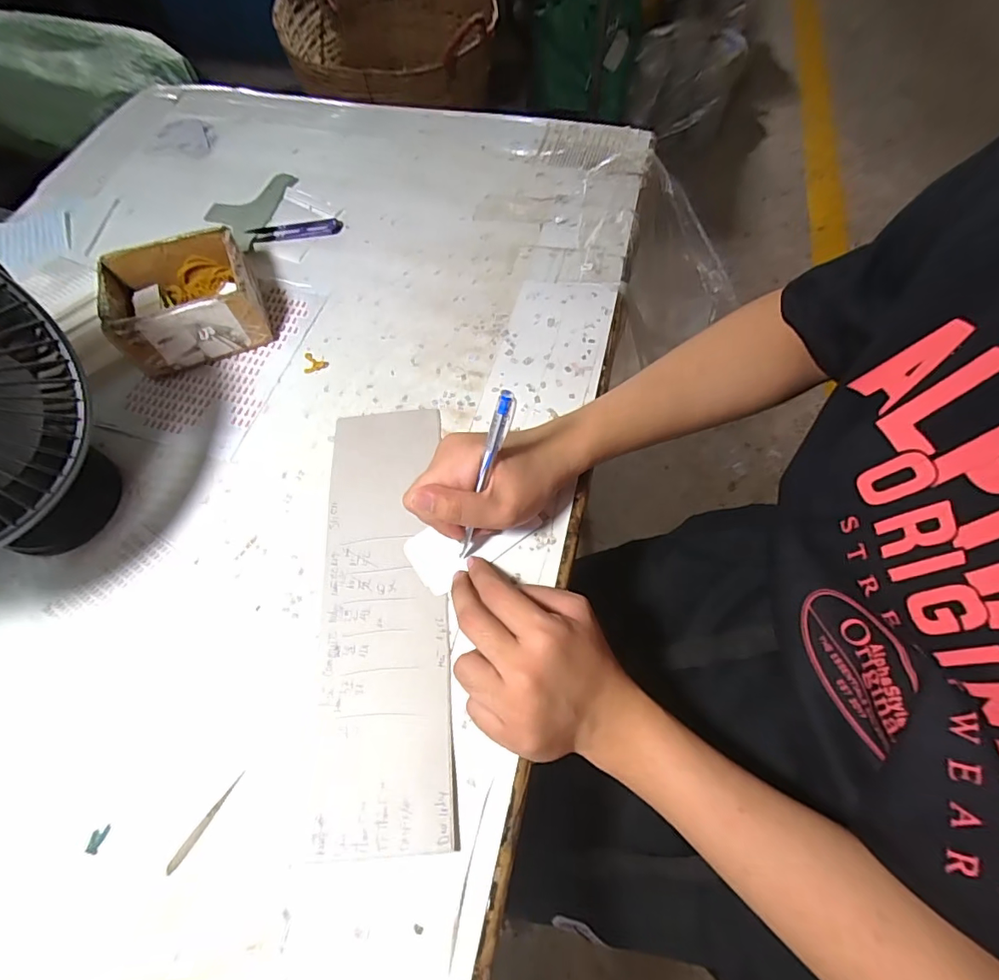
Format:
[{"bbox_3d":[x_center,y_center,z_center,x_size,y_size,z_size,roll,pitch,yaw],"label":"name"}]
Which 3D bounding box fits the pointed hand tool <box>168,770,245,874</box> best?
[{"bbox_3d":[-0.180,0.205,0.306,0.005,0.004,0.061,31,70,17],"label":"pointed hand tool"}]

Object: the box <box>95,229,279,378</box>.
[{"bbox_3d":[-0.295,-0.177,0.471,0.129,0.060,0.110,-21,64,-7],"label":"box"}]

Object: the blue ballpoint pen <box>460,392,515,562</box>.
[{"bbox_3d":[-0.010,-0.005,0.335,0.009,0.138,0.014,33,42,18],"label":"blue ballpoint pen"}]

